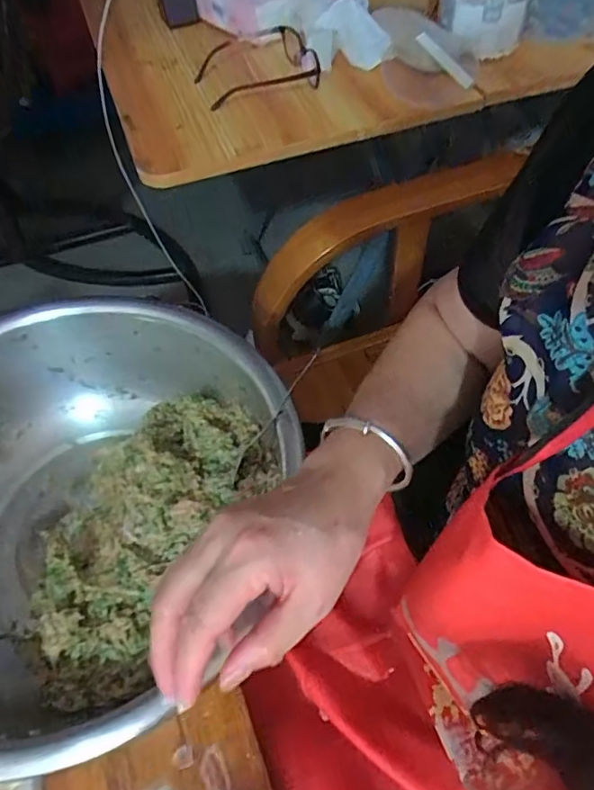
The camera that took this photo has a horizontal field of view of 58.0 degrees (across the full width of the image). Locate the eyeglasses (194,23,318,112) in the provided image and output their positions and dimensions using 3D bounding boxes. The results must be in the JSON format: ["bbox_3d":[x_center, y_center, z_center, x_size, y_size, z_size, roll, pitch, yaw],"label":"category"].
[{"bbox_3d":[-0.055,-0.424,0.699,0.148,0.051,0.163,-12,54,-5],"label":"eyeglasses"}]

